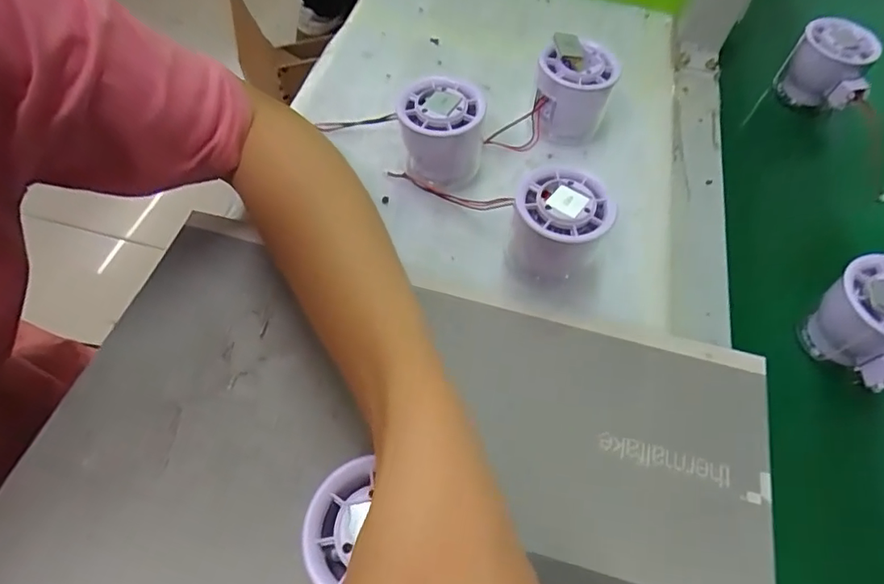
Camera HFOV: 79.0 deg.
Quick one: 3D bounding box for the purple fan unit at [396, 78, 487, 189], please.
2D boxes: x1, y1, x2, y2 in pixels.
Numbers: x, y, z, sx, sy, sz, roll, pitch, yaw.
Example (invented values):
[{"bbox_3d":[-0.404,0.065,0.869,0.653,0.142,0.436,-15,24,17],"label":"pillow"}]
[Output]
[{"bbox_3d":[0.001,-0.110,0.366,0.061,0.055,0.057,3,58,-3],"label":"purple fan unit"}]

